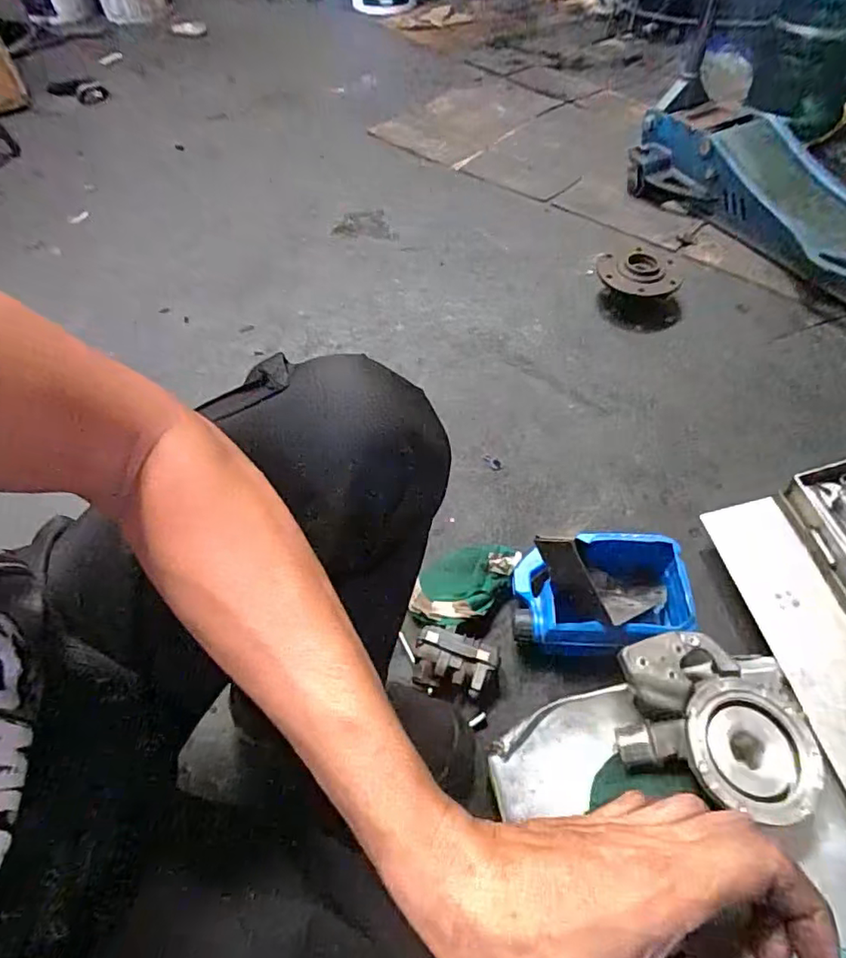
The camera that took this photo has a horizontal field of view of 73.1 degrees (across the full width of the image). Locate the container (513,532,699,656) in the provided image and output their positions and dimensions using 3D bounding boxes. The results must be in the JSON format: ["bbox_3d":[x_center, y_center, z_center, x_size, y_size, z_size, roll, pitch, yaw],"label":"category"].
[{"bbox_3d":[0.230,0.149,0.737,0.220,0.092,0.152,1,52,3],"label":"container"}]

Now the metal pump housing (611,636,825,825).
[{"bbox_3d":[0.314,0.262,0.622,0.197,0.073,0.174,7,54,7],"label":"metal pump housing"}]

